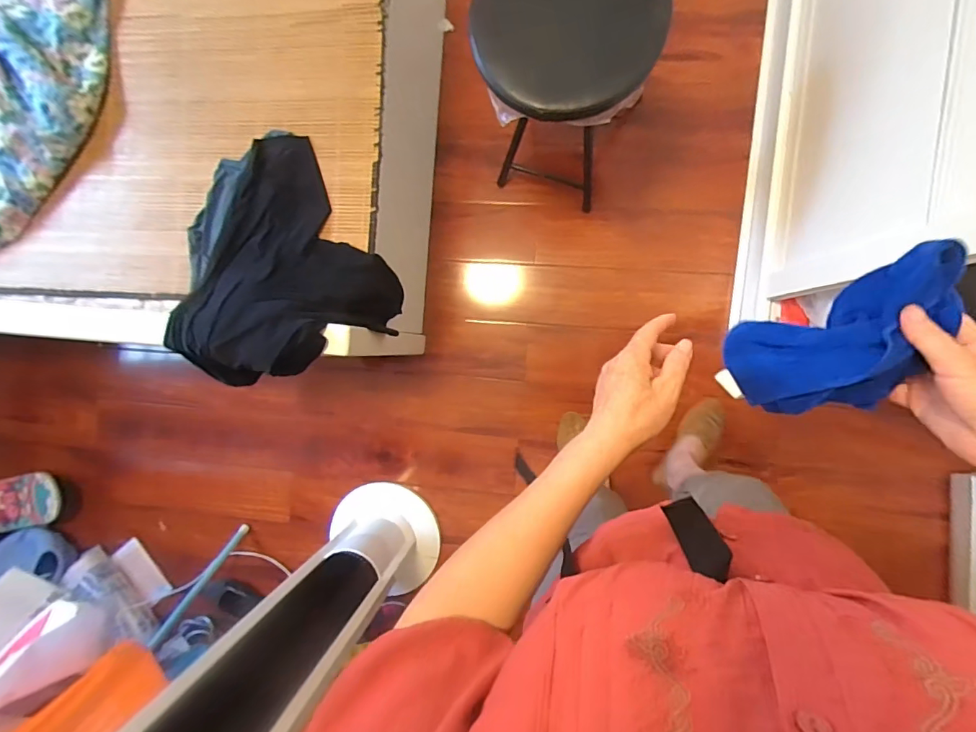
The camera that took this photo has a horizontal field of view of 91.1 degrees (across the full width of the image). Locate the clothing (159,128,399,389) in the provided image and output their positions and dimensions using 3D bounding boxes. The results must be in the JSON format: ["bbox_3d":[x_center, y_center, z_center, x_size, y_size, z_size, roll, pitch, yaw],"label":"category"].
[{"bbox_3d":[-0.394,-0.178,0.858,0.356,0.225,0.382,-27,88,7],"label":"clothing"}]

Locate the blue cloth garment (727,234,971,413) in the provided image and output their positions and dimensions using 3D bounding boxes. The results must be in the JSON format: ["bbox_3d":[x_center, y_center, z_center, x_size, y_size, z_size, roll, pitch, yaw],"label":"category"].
[{"bbox_3d":[0.310,-0.017,0.419,0.041,0.182,0.097,10,65,-32],"label":"blue cloth garment"}]

